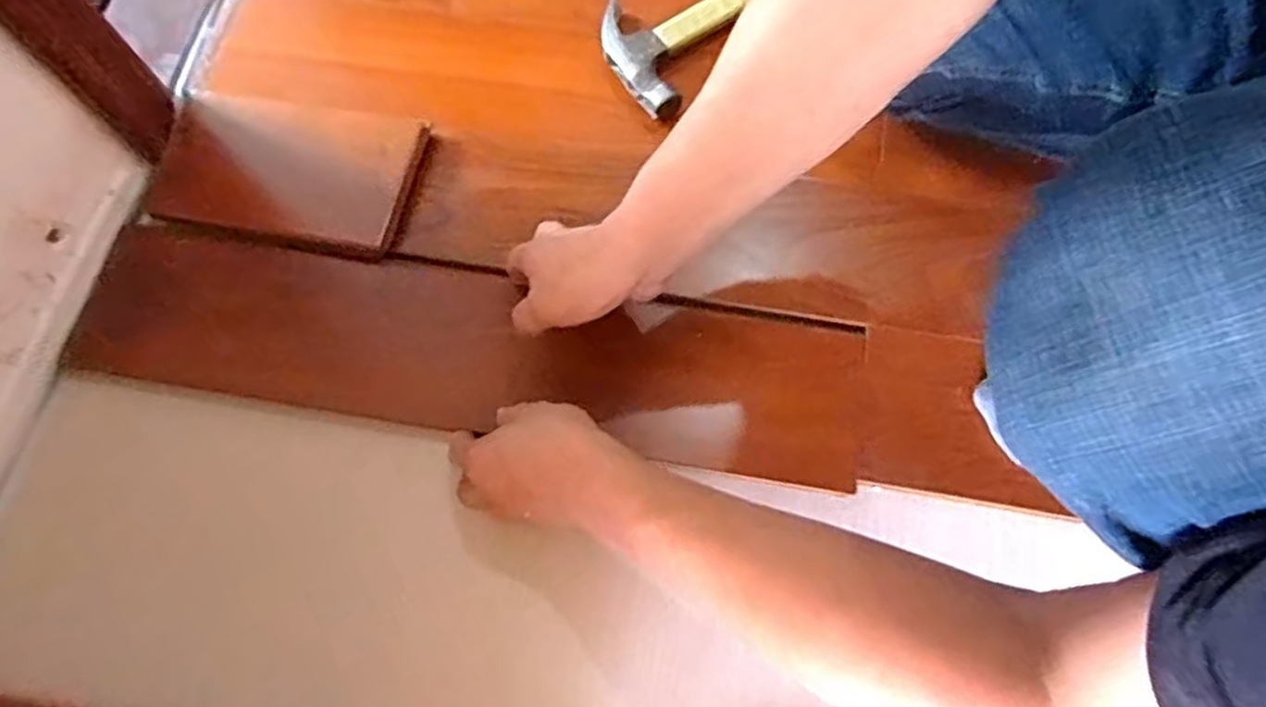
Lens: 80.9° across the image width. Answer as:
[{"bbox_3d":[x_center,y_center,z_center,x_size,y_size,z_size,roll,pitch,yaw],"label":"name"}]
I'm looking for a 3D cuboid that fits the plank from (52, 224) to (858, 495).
[{"bbox_3d":[-0.121,-0.003,0.587,0.592,0.019,0.129,8,69,2],"label":"plank"}]

